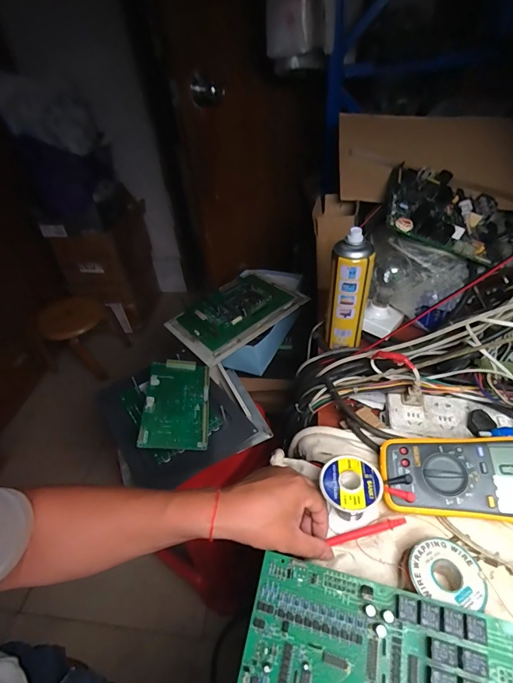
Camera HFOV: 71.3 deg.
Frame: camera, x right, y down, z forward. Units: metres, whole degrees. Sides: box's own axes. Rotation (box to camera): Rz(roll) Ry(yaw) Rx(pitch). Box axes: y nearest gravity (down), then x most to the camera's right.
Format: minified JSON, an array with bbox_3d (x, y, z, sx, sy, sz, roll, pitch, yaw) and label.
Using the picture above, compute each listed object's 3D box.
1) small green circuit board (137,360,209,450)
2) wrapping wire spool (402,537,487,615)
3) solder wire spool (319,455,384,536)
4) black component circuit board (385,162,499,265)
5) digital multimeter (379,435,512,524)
[{"bbox_3d":[-0.153,0.116,0.689,0.117,0.011,0.197,6,46,-12],"label":"small green circuit board"},{"bbox_3d":[0.184,0.231,0.357,0.070,0.027,0.057,7,43,14],"label":"wrapping wire spool"},{"bbox_3d":[0.106,0.170,0.409,0.063,0.054,0.059,-4,42,3],"label":"solder wire spool"},{"bbox_3d":[0.348,-0.250,0.664,0.200,0.035,0.223,25,55,3],"label":"black component circuit board"},{"bbox_3d":[0.239,0.157,0.413,0.176,0.041,0.088,-1,64,14],"label":"digital multimeter"}]

